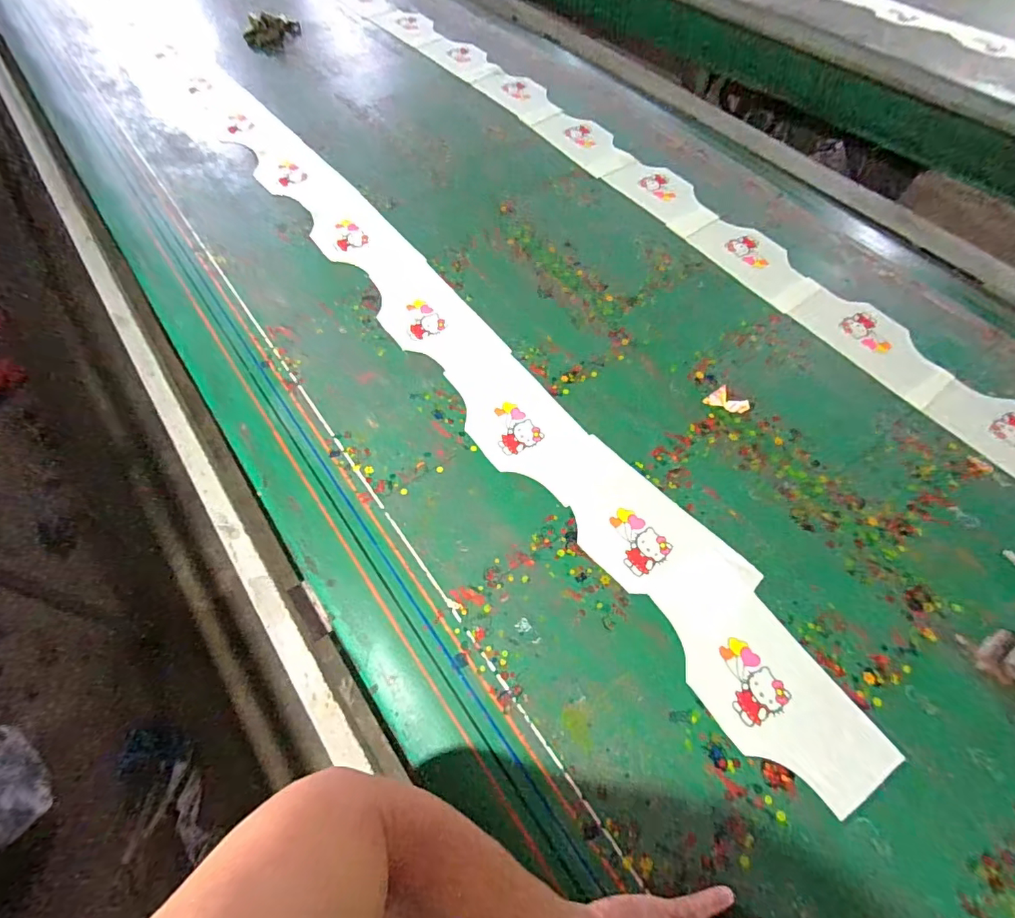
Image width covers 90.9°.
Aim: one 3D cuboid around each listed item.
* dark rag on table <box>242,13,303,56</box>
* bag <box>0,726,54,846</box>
[{"bbox_3d":[-0.607,-1.096,1.287,0.133,0.051,0.108,-5,59,-3],"label":"dark rag on table"},{"bbox_3d":[-1.207,0.784,1.218,0.035,0.121,0.258,-47,62,22],"label":"bag"}]

